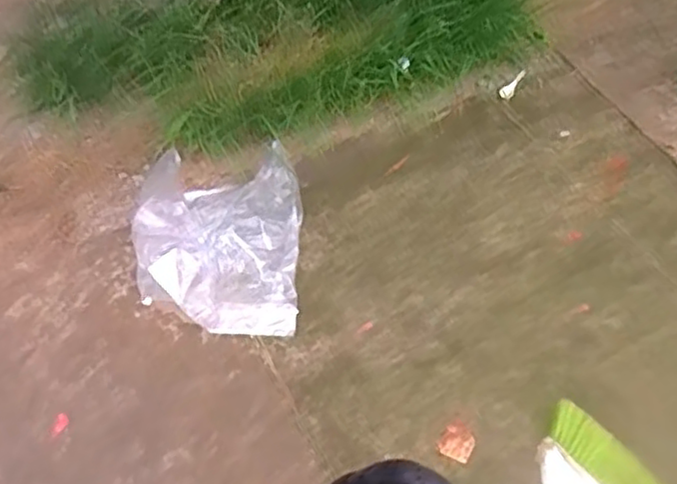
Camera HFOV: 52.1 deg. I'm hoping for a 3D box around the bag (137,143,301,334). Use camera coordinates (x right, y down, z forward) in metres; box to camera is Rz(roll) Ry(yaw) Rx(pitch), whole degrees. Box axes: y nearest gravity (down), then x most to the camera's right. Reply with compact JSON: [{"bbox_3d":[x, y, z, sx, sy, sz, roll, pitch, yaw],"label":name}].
[{"bbox_3d":[-0.257,-0.022,1.474,0.345,0.074,0.460,-1,54,-3],"label":"bag"}]

